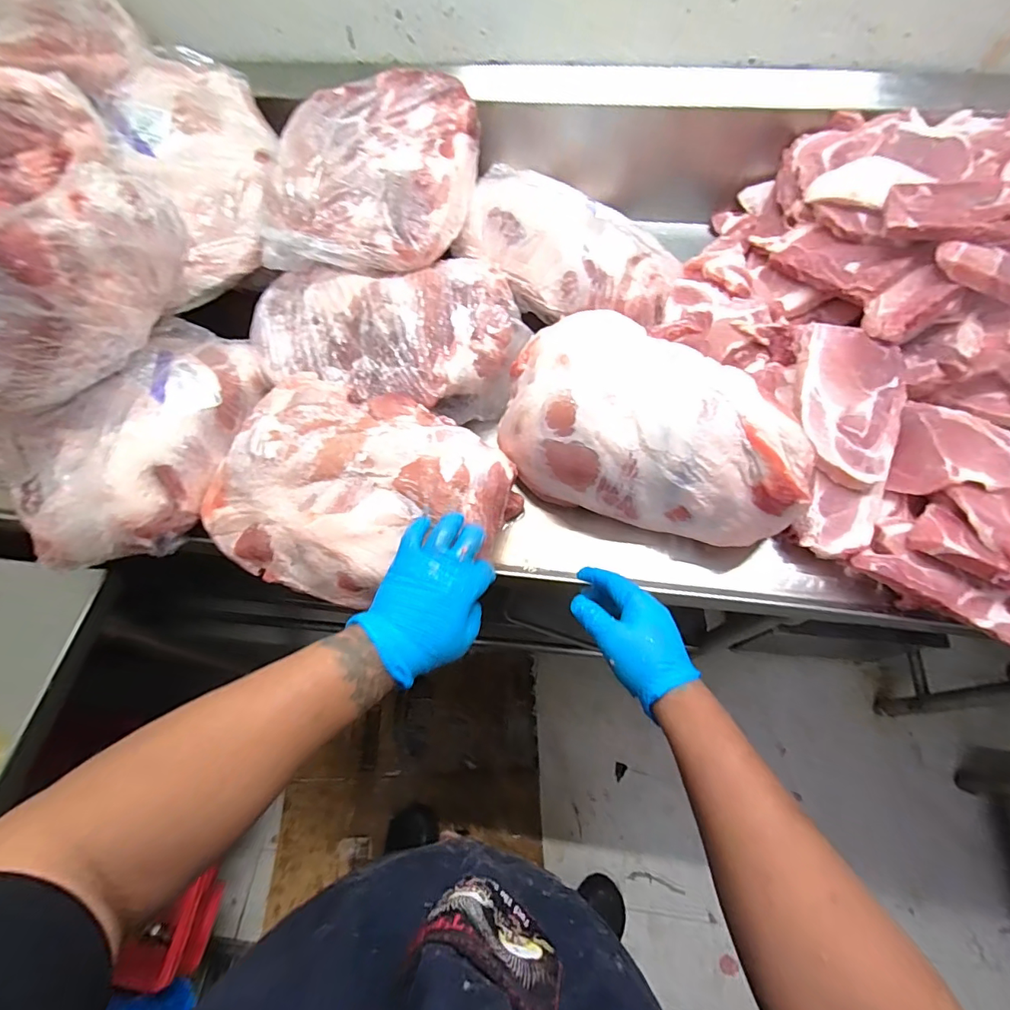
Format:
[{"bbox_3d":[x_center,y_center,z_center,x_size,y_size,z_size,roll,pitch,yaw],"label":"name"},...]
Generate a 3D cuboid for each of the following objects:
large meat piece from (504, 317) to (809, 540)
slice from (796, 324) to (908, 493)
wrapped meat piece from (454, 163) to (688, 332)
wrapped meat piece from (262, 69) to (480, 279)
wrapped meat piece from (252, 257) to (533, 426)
[{"bbox_3d":[0.161,-0.100,0.564,0.335,0.126,0.199,17,63,11],"label":"large meat piece"},{"bbox_3d":[0.392,-0.117,0.560,0.101,0.017,0.188,8,77,21],"label":"slice"},{"bbox_3d":[0.086,-0.363,0.689,0.309,0.092,0.177,24,65,14],"label":"wrapped meat piece"},{"bbox_3d":[-0.177,-0.452,0.666,0.242,0.104,0.305,9,62,7],"label":"wrapped meat piece"},{"bbox_3d":[-0.161,-0.218,0.644,0.363,0.108,0.201,8,62,6],"label":"wrapped meat piece"}]

